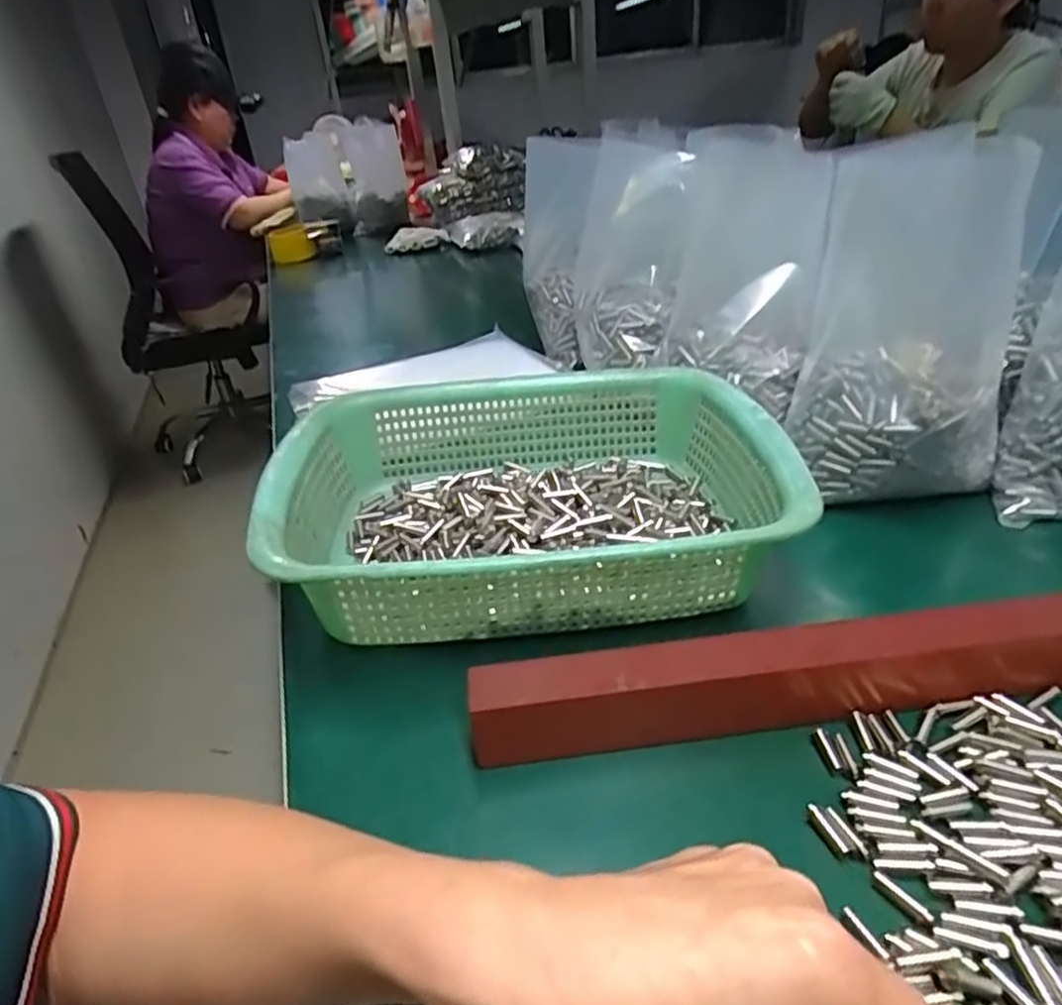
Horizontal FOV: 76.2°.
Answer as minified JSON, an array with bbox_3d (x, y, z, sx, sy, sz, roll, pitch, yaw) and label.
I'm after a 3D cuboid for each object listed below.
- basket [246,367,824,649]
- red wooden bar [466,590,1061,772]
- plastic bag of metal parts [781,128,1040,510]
[{"bbox_3d":[0.001,-0.007,0.419,0.288,0.068,0.219,-6,32,-1],"label":"basket"},{"bbox_3d":[0.177,0.067,0.310,0.407,0.040,0.025,-8,32,-3],"label":"red wooden bar"},{"bbox_3d":[0.240,-0.110,0.430,0.120,0.201,0.097,11,36,25],"label":"plastic bag of metal parts"}]

